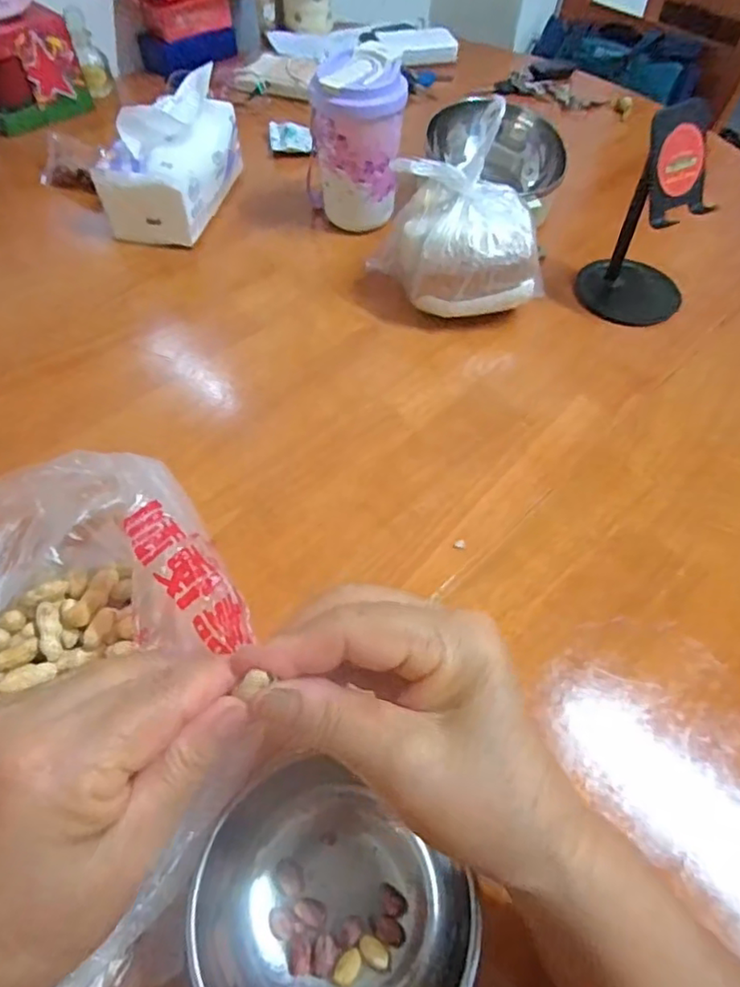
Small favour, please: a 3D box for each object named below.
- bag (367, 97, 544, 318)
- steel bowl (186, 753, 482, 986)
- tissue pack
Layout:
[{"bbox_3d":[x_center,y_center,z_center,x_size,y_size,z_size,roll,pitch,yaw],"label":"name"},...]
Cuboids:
[{"bbox_3d":[0.078,-0.214,0.508,0.122,0.124,0.098,-15,57,-11],"label":"bag"},{"bbox_3d":[-0.018,0.188,0.256,0.114,0.059,0.098,26,58,16],"label":"steel bowl"},{"bbox_3d":[-0.202,-0.342,0.611,0.093,0.111,0.165,12,56,7],"label":"tissue pack"}]

